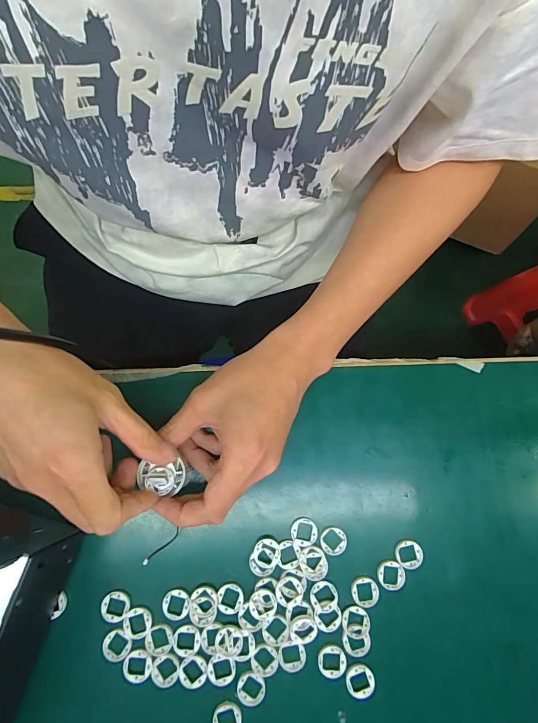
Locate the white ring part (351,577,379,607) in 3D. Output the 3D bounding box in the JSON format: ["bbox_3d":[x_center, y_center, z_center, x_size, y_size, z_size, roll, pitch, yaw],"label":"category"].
[{"bbox_3d":[0.078,0.187,0.320,0.022,0.004,0.022,0,79,-1],"label":"white ring part"}]

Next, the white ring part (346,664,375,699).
[{"bbox_3d":[0.071,0.249,0.308,0.021,0.004,0.024,-1,79,-1],"label":"white ring part"}]

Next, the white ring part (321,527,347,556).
[{"bbox_3d":[0.054,0.149,0.327,0.022,0.004,0.021,0,79,-1],"label":"white ring part"}]

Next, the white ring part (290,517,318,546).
[{"bbox_3d":[0.029,0.141,0.327,0.021,0.004,0.022,-5,79,-2],"label":"white ring part"}]

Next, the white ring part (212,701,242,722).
[{"bbox_3d":[-0.032,0.274,0.302,0.022,0.004,0.024,-4,79,-2],"label":"white ring part"}]

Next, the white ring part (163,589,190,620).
[{"bbox_3d":[-0.074,0.193,0.314,0.021,0.004,0.021,-5,79,-2],"label":"white ring part"}]

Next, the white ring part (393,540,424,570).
[{"bbox_3d":[0.116,0.159,0.327,0.023,0.004,0.022,0,79,-1],"label":"white ring part"}]

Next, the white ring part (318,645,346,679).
[{"bbox_3d":[0.049,0.234,0.308,0.022,0.004,0.022,0,79,-1],"label":"white ring part"}]

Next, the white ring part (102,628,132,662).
[{"bbox_3d":[-0.119,0.222,0.310,0.023,0.004,0.021,0,79,-1],"label":"white ring part"}]

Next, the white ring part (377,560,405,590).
[{"bbox_3d":[0.100,0.175,0.324,0.022,0.004,0.021,0,79,-1],"label":"white ring part"}]

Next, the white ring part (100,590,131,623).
[{"bbox_3d":[-0.122,0.194,0.312,0.024,0.004,0.021,-40,82,-8],"label":"white ring part"}]

